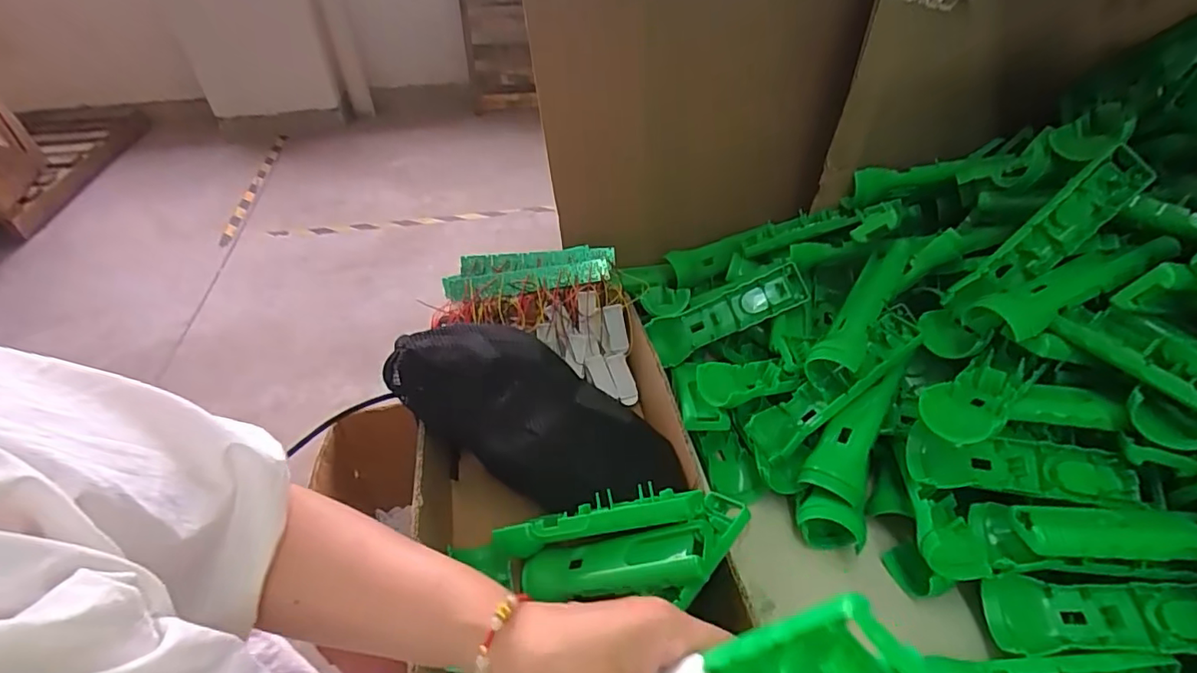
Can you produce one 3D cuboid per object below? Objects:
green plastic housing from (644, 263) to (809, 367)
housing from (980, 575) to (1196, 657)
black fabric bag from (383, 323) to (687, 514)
[{"bbox_3d":[0.132,-0.024,0.580,0.159,0.048,0.017,-25,-2,11],"label":"green plastic housing"},{"bbox_3d":[0.340,0.189,0.373,0.137,0.021,0.046,-9,40,21],"label":"housing"},{"bbox_3d":[-0.057,0.072,0.514,0.265,0.096,0.114,29,47,-2],"label":"black fabric bag"}]

